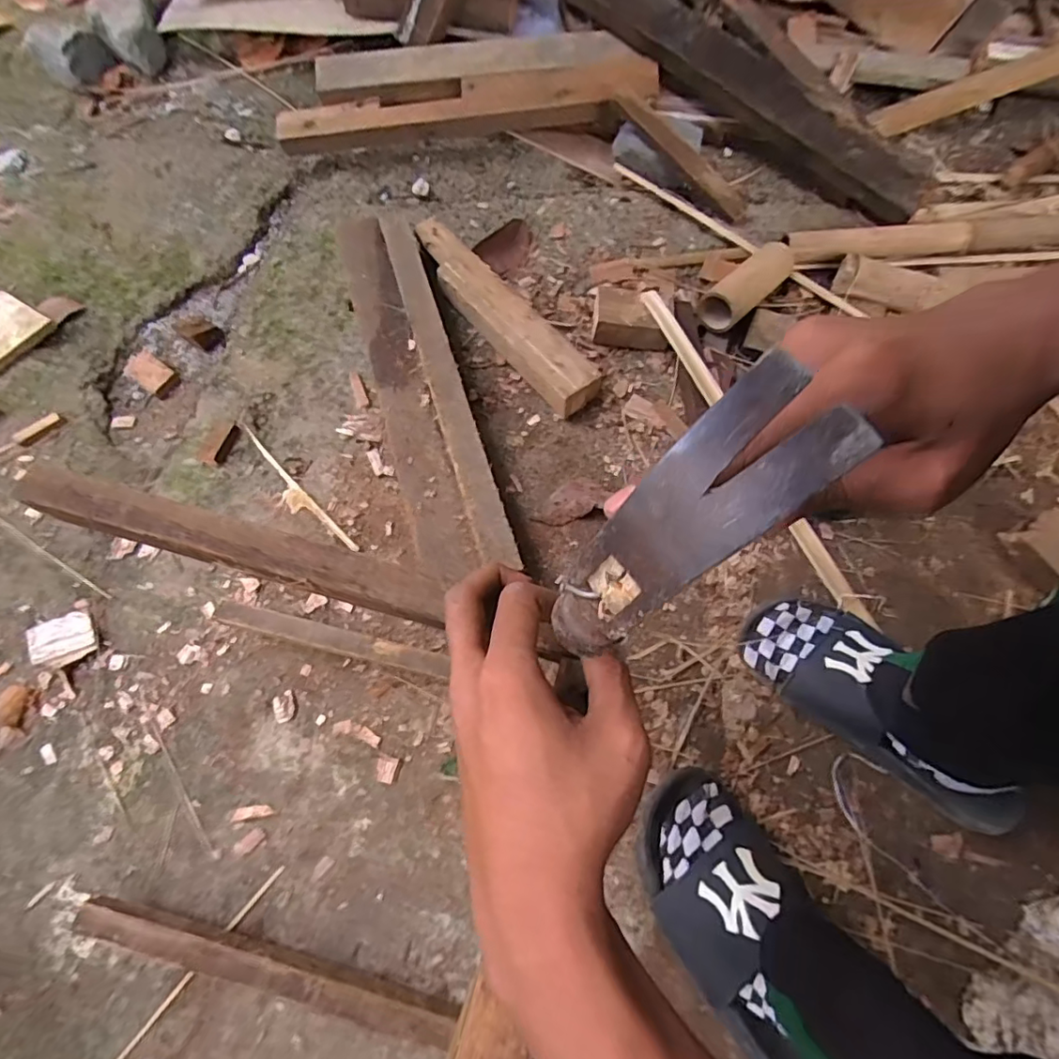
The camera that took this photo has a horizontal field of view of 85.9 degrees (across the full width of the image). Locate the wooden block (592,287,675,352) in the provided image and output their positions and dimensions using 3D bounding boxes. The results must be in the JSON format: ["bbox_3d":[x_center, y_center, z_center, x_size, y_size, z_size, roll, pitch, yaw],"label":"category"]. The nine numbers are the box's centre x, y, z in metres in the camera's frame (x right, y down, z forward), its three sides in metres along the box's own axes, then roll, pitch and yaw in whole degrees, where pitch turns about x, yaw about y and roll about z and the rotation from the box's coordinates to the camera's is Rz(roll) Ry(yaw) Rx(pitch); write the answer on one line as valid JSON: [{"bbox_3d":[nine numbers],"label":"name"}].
[{"bbox_3d":[0.130,-0.266,0.719,0.098,0.044,0.070,5,68,4],"label":"wooden block"}]

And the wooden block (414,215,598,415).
[{"bbox_3d":[-0.041,-0.277,0.734,0.066,0.051,0.342,-37,71,-13],"label":"wooden block"}]

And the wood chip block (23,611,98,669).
[{"bbox_3d":[-0.499,0.118,0.606,0.066,0.010,0.054,-21,68,-7],"label":"wood chip block"}]

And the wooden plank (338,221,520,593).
[{"bbox_3d":[-0.140,-0.190,0.674,0.098,0.032,0.534,-17,68,-5],"label":"wooden plank"}]

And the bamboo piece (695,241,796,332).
[{"bbox_3d":[0.282,-0.321,0.742,0.147,0.047,0.061,-43,72,-15],"label":"bamboo piece"}]

